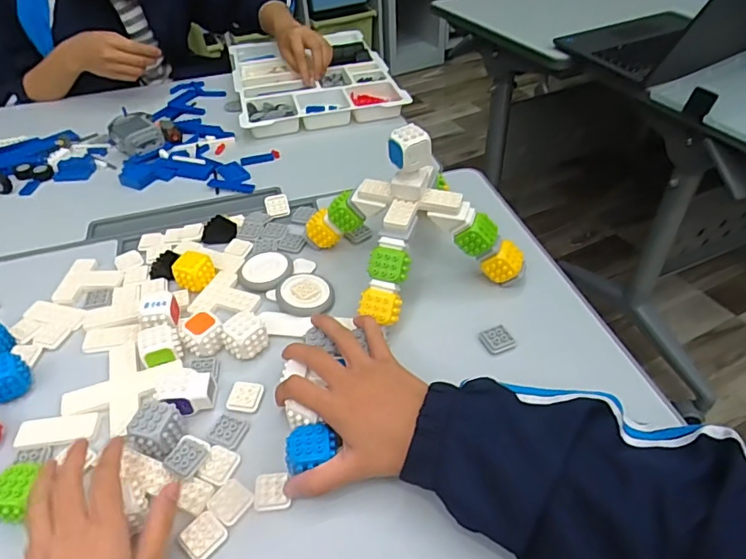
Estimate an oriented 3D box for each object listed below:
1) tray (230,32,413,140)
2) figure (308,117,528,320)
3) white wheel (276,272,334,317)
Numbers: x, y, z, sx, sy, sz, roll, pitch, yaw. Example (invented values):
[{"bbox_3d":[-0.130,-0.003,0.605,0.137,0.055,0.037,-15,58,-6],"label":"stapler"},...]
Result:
[{"bbox_3d":[-0.114,-0.369,0.946,0.262,0.034,0.361,-12,44,-9],"label":"tray"},{"bbox_3d":[0.038,-0.076,0.516,0.169,0.143,0.159,-18,45,-16],"label":"figure"},{"bbox_3d":[-0.069,0.014,0.540,0.055,0.014,0.051,22,52,7],"label":"white wheel"}]

